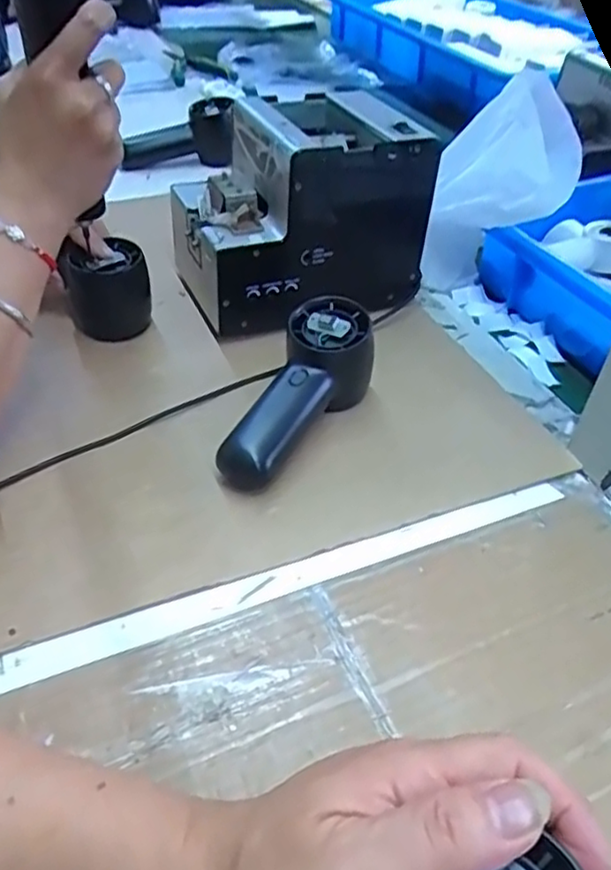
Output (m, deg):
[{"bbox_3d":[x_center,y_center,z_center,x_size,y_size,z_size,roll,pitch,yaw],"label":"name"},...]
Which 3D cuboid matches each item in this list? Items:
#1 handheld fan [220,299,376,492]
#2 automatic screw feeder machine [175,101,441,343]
[{"bbox_3d":[-0.006,-0.024,0.459,0.051,0.055,0.152,25,62,21],"label":"handheld fan"},{"bbox_3d":[-0.014,-0.186,0.562,0.188,0.147,0.139,-16,46,-21],"label":"automatic screw feeder machine"}]

